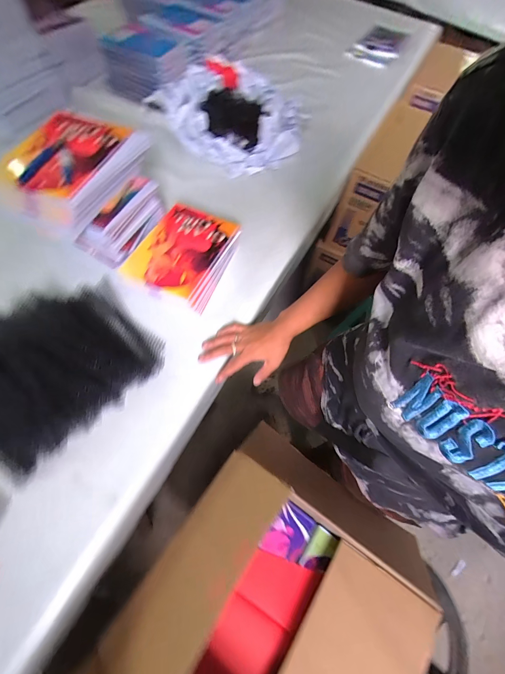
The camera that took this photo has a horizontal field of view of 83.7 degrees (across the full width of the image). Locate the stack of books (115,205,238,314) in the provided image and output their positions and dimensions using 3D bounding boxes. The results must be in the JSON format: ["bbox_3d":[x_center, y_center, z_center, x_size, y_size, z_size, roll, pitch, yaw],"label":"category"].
[{"bbox_3d":[-0.123,-0.153,0.540,0.153,0.065,0.197,21,68,6],"label":"stack of books"}]

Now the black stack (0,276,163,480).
[{"bbox_3d":[-0.313,0.040,0.433,0.287,0.066,0.221,-42,76,-17],"label":"black stack"}]

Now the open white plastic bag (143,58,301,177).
[{"bbox_3d":[-0.062,-0.563,0.723,0.258,0.098,0.350,-33,73,-15],"label":"open white plastic bag"}]

